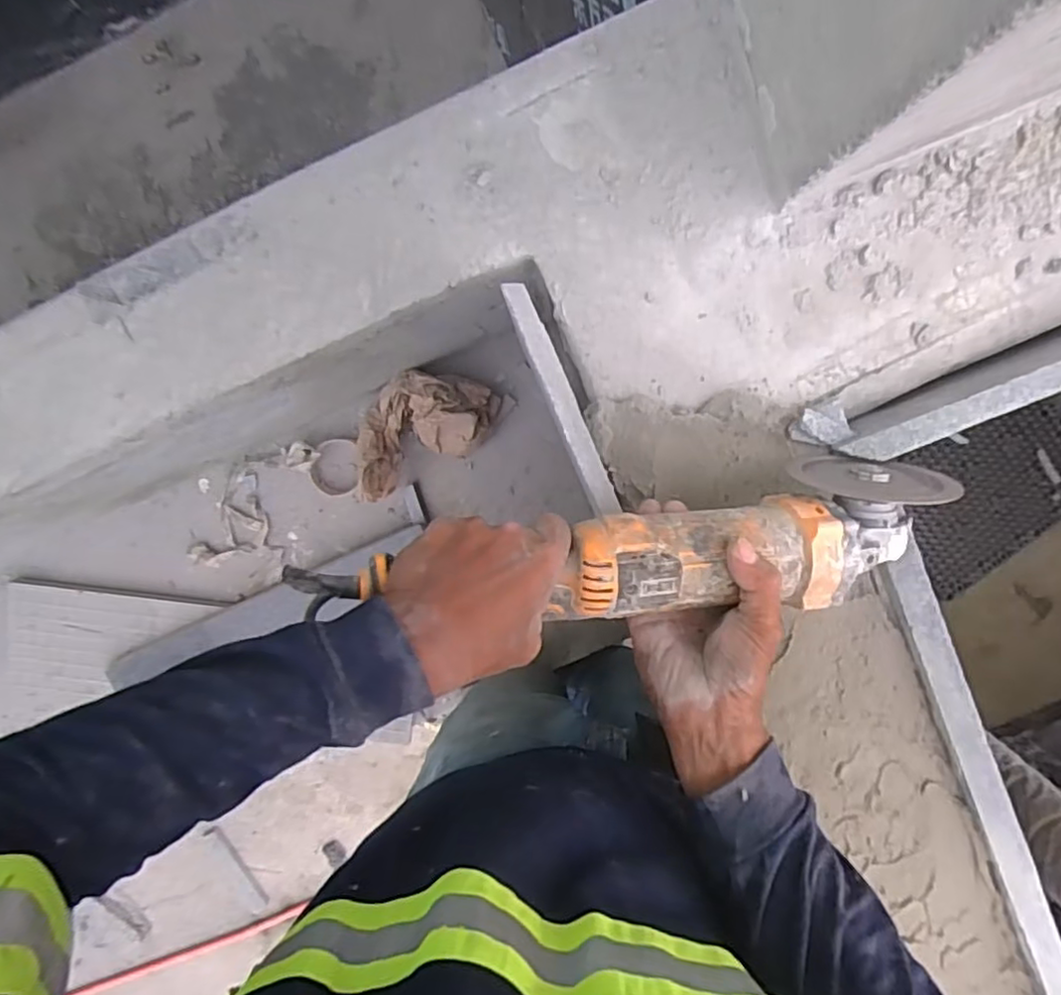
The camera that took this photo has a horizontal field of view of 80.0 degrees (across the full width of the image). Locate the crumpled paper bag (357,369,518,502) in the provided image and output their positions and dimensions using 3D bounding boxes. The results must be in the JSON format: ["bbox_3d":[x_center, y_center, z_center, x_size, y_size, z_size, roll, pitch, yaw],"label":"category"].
[{"bbox_3d":[-0.141,-0.097,0.822,0.220,0.094,0.127,-29,96,5],"label":"crumpled paper bag"}]

